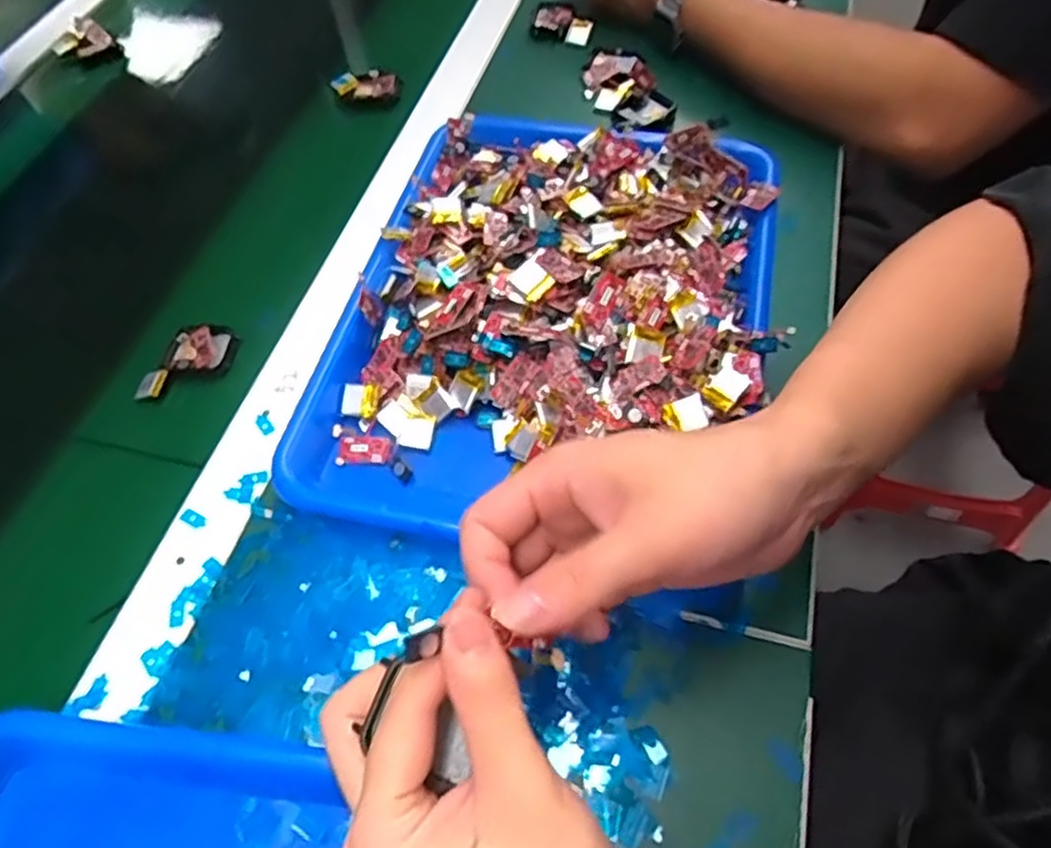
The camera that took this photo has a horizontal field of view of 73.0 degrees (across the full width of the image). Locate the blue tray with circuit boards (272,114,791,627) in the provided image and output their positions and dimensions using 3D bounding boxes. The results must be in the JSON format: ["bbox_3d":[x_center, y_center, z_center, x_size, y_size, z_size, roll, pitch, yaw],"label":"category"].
[{"bbox_3d":[0.018,-0.074,0.432,0.244,0.058,0.331,13,59,12],"label":"blue tray with circuit boards"}]

